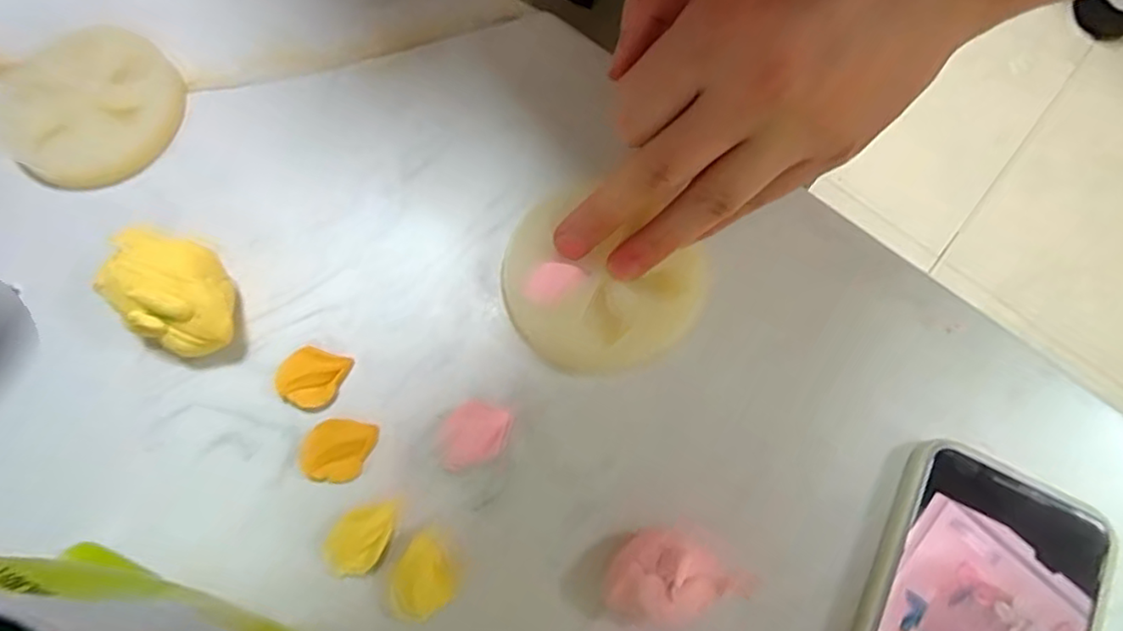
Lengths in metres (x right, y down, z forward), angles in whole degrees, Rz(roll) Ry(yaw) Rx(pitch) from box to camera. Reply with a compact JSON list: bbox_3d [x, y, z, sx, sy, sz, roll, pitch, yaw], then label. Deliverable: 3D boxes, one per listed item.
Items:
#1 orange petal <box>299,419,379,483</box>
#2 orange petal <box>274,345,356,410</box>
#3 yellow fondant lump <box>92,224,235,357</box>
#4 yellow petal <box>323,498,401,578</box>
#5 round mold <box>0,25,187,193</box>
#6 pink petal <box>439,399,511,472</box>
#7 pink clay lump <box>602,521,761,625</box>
[{"bbox_3d":[-0.089,0.054,0.250,0.024,0.005,0.027,22,73,6],"label":"orange petal"},{"bbox_3d":[-0.103,0.025,0.258,0.024,0.006,0.025,22,73,6],"label":"orange petal"},{"bbox_3d":[-0.153,-0.008,0.253,0.053,0.033,0.040,20,73,5],"label":"yellow fondant lump"},{"bbox_3d":[-0.077,0.084,0.240,0.021,0.004,0.031,25,73,7],"label":"yellow petal"},{"bbox_3d":[-0.220,-0.098,0.293,0.082,0.007,0.078,0,72,-1],"label":"round mold"},{"bbox_3d":[-0.036,0.049,0.252,0.025,0.004,0.029,22,73,6],"label":"pink petal"},{"bbox_3d":[0.039,0.094,0.231,0.048,0.022,0.031,-19,73,-7],"label":"pink clay lump"}]

